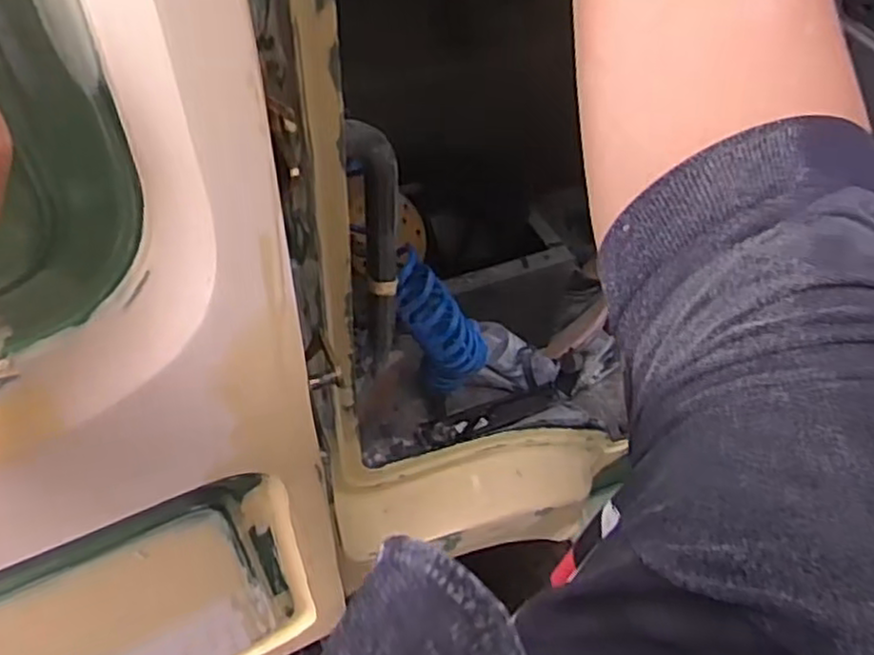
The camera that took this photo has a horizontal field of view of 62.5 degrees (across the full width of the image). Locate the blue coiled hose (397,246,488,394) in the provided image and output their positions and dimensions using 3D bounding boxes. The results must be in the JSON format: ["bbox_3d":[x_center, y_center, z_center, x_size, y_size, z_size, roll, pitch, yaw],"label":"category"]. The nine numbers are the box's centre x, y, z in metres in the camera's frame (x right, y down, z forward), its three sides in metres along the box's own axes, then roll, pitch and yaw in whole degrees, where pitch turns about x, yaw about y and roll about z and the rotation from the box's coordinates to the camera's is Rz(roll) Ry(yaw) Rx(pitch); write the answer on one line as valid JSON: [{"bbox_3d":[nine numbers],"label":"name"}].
[{"bbox_3d":[0.002,0.008,0.747,0.070,0.204,0.053,-6,52,15],"label":"blue coiled hose"}]

